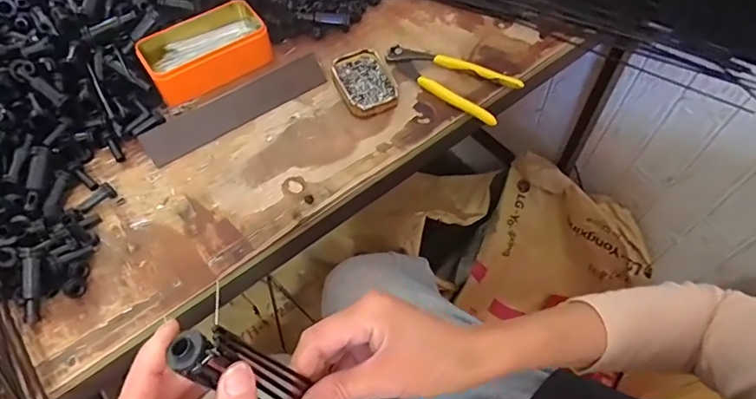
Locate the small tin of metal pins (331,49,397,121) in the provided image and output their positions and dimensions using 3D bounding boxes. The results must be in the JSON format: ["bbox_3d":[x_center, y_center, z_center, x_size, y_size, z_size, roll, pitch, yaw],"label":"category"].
[{"bbox_3d":[-0.015,-0.139,0.575,0.063,0.021,0.091,-22,60,-13],"label":"small tin of metal pins"}]

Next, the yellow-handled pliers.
[{"bbox_3d":[0.079,-0.143,0.573,0.160,0.015,0.068,27,62,17],"label":"yellow-handled pliers"}]

